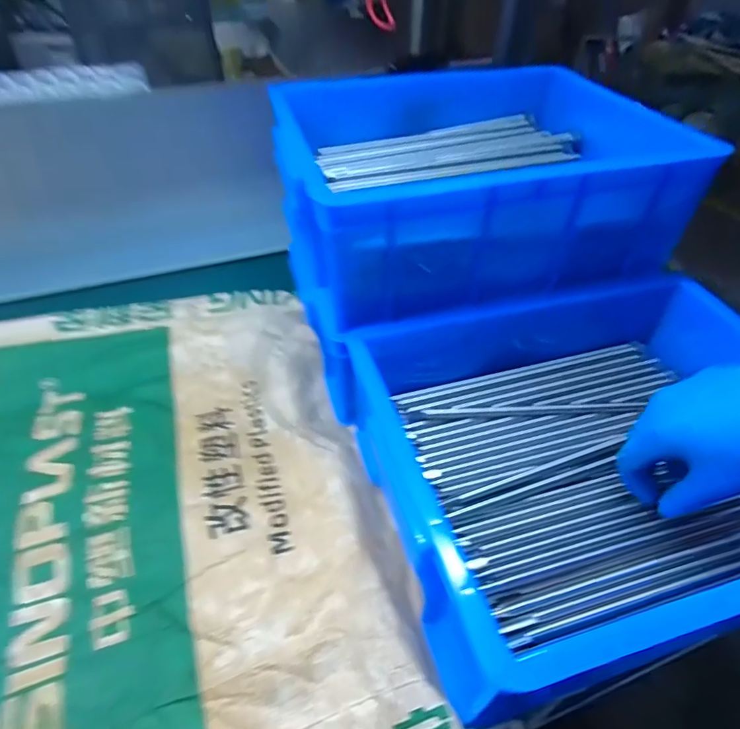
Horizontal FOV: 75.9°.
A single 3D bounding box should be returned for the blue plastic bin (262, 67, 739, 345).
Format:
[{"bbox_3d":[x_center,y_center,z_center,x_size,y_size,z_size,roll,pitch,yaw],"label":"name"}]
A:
[{"bbox_3d":[0.088,-0.183,0.459,0.331,0.110,0.258,-10,47,-11],"label":"blue plastic bin"}]

